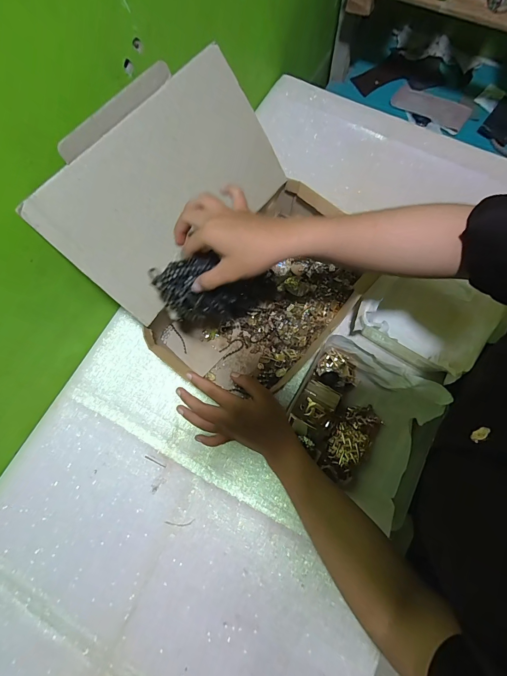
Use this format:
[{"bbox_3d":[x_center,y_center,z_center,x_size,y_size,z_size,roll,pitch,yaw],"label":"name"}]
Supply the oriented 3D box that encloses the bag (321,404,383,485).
[{"bbox_3d":[0.147,0.151,0.480,0.061,0.047,0.117,33,78,10],"label":"bag"}]

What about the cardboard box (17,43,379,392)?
[{"bbox_3d":[-0.029,-0.120,0.449,0.304,0.275,0.323,39,74,13],"label":"cardboard box"}]

